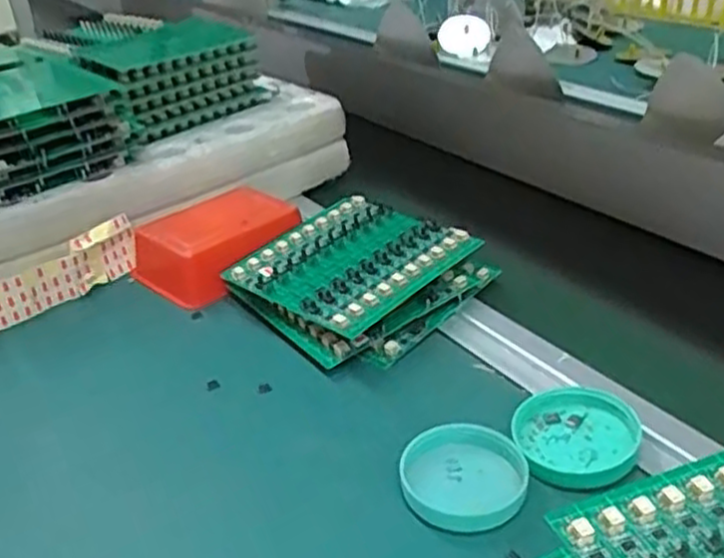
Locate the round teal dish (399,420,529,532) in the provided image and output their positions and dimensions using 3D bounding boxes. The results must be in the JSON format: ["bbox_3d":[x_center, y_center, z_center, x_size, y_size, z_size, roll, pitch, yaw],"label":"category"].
[{"bbox_3d":[0.052,0.098,0.388,0.062,0.014,0.056,4,31,15],"label":"round teal dish"}]

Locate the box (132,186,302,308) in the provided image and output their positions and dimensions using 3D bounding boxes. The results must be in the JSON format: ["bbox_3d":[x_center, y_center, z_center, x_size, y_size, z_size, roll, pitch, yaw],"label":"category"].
[{"bbox_3d":[-0.116,-0.029,0.613,0.101,0.042,0.123,23,41,39],"label":"box"}]

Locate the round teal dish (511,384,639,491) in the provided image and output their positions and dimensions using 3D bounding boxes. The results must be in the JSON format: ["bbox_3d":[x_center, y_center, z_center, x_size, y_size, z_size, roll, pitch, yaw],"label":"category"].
[{"bbox_3d":[0.117,0.086,0.411,0.063,0.014,0.068,-4,30,2],"label":"round teal dish"}]

